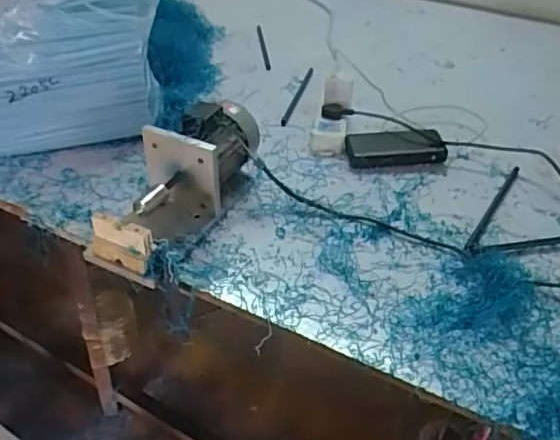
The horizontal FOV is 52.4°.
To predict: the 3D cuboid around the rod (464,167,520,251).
[{"bbox_3d":[0.311,-0.020,0.827,0.012,0.009,0.225,24,43,25],"label":"rod"}]

